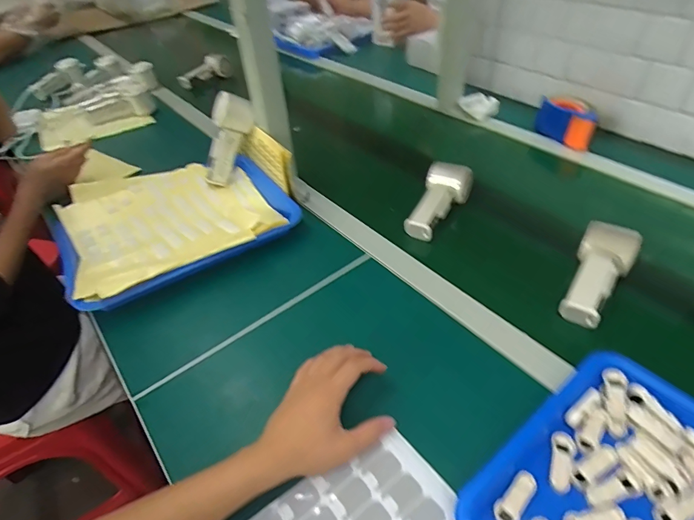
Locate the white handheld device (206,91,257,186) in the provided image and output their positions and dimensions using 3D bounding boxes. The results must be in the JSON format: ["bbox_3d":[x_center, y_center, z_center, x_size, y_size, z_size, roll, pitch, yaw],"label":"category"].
[{"bbox_3d":[-0.208,-0.206,0.741,0.049,0.158,0.063,31,20,28],"label":"white handheld device"}]

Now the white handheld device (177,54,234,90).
[{"bbox_3d":[-0.398,-0.536,1.208,0.081,0.049,0.166,19,48,23],"label":"white handheld device"}]

